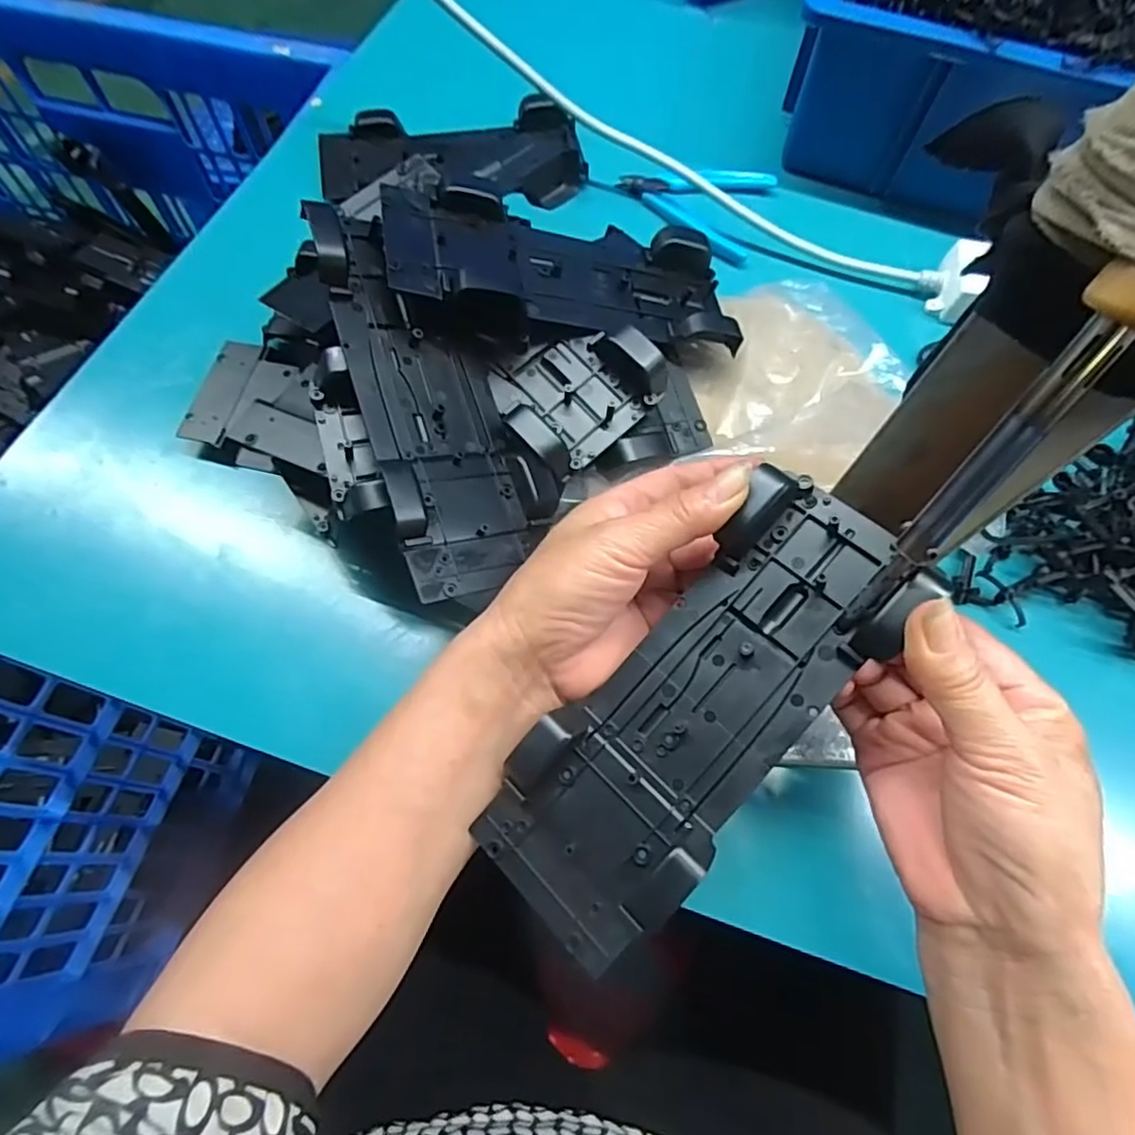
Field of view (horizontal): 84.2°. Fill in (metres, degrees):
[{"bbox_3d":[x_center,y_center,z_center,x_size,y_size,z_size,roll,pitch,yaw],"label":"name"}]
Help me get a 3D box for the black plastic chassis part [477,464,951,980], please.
[{"bbox_3d":[0.048,0.052,0.236,0.072,0.029,0.193,40,88,15],"label":"black plastic chassis part"}]

